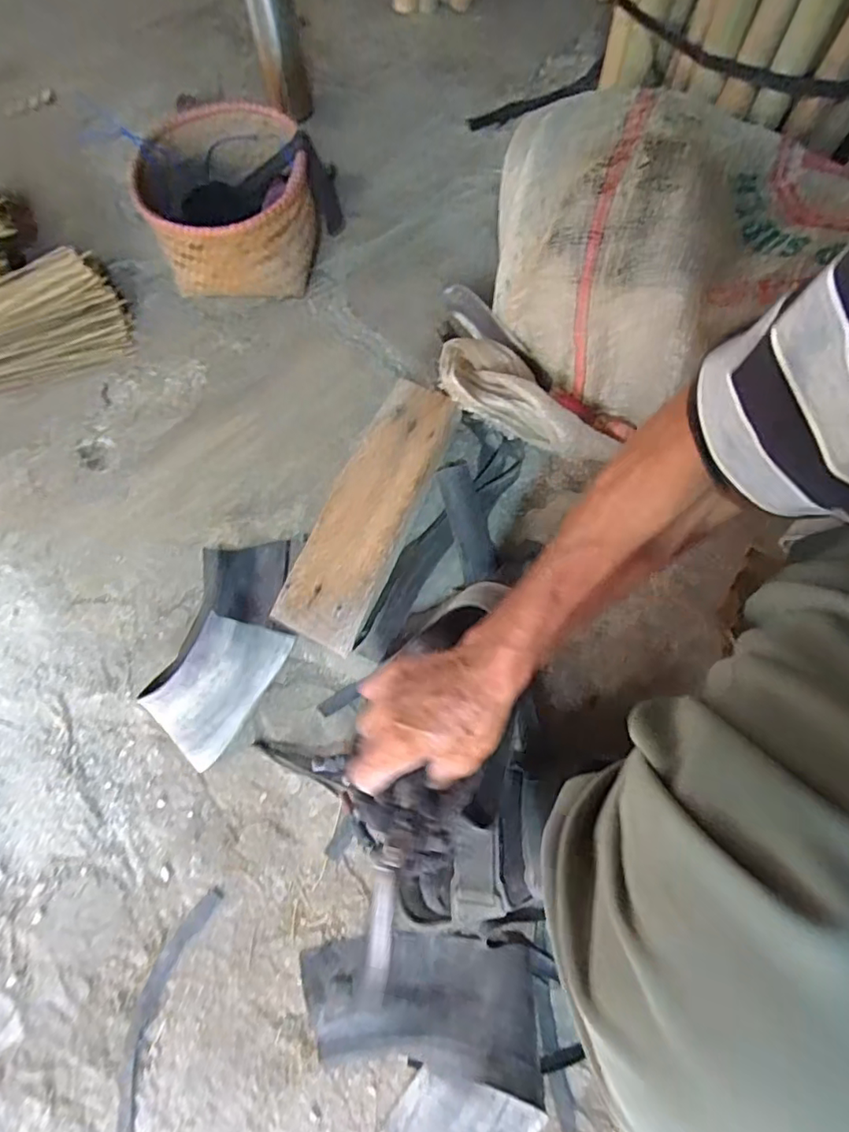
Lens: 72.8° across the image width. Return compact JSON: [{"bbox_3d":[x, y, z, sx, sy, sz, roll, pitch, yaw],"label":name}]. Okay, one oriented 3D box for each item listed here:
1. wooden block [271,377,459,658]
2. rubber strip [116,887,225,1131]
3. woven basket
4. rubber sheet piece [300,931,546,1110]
[{"bbox_3d":[-0.054,-0.065,0.604,0.086,0.014,0.300,22,72,8],"label":"wooden block"},{"bbox_3d":[-0.238,0.426,0.499,0.052,0.007,0.263,10,71,4],"label":"rubber strip"},{"bbox_3d":[-0.238,-0.445,0.722,0.191,0.135,0.217,-17,71,-6],"label":"woven basket"},{"bbox_3d":[-0.006,0.366,0.485,0.197,0.029,0.094,0,57,12],"label":"rubber sheet piece"}]

